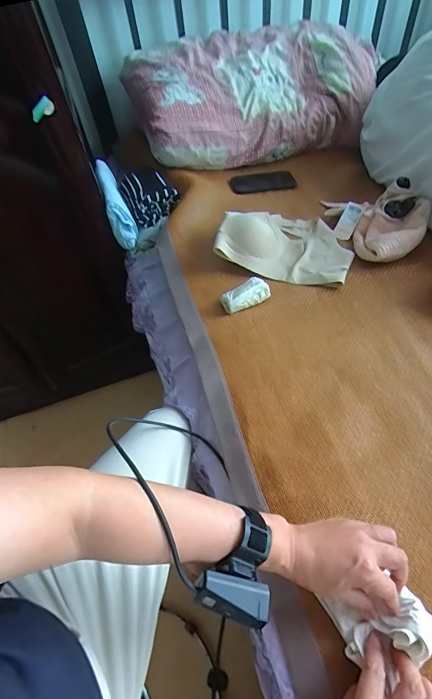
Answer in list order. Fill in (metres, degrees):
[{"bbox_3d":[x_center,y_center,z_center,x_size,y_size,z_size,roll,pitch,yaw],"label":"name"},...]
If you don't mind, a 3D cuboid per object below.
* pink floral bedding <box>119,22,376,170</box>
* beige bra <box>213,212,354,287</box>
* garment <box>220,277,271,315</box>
[{"bbox_3d":[0.085,-0.751,1.054,0.639,0.225,0.392,-14,53,-4],"label":"pink floral bedding"},{"bbox_3d":[0.154,-0.247,0.776,0.269,0.051,0.216,12,54,12],"label":"beige bra"},{"bbox_3d":[0.058,-0.109,0.700,0.094,0.034,0.045,-20,54,-9],"label":"garment"}]

